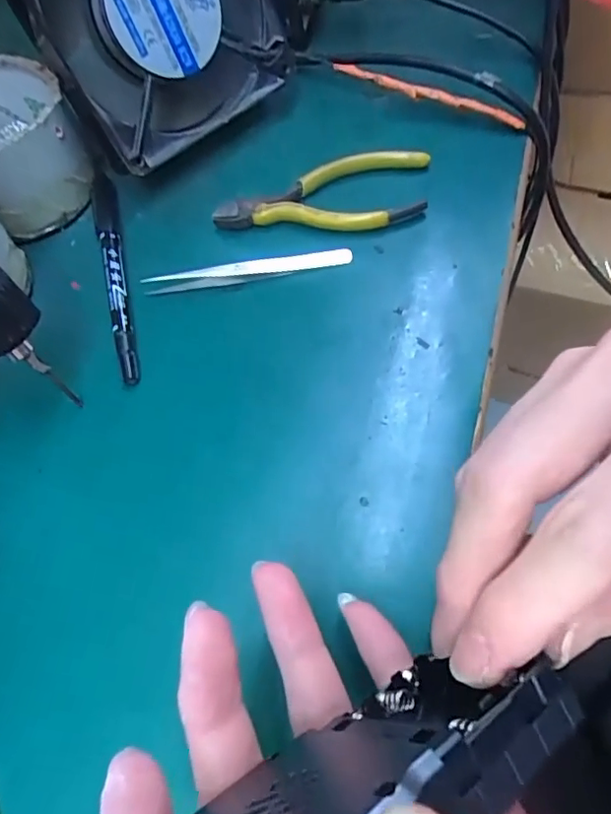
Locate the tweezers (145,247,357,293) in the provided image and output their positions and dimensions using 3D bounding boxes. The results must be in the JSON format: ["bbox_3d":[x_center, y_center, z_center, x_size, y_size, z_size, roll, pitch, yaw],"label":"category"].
[{"bbox_3d":[-0.029,-0.070,0.284,0.105,0.008,0.011,-9,64,0],"label":"tweezers"}]

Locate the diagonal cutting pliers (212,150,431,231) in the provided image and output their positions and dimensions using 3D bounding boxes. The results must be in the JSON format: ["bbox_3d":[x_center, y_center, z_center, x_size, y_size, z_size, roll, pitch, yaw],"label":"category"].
[{"bbox_3d":[0.009,-0.113,0.304,0.116,0.016,0.046,-5,64,2],"label":"diagonal cutting pliers"}]

